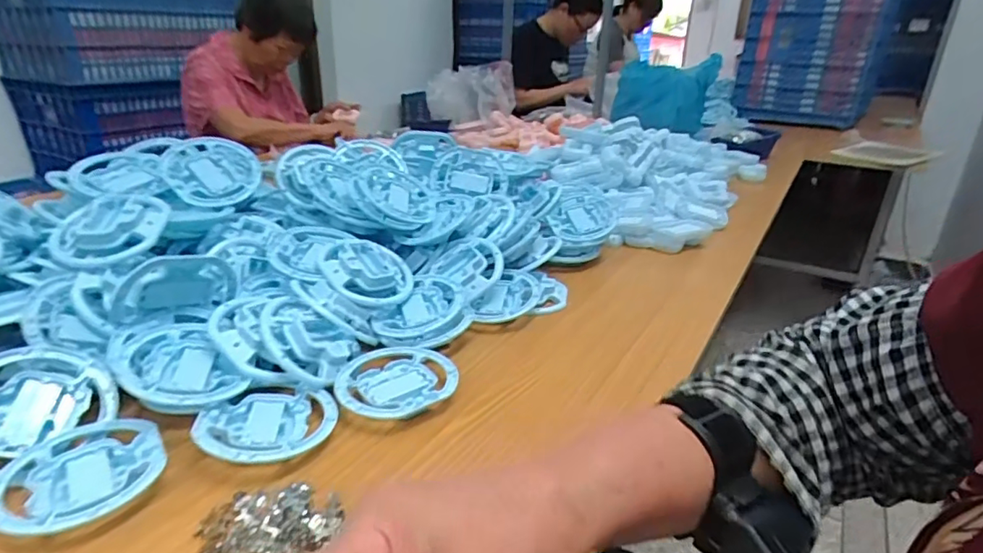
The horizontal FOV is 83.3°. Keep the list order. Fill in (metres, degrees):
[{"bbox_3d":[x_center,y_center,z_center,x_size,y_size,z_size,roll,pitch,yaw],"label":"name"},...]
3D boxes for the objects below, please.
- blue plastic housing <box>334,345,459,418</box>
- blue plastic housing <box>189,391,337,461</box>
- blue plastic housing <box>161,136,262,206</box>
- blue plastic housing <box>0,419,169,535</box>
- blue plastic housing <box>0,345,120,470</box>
[{"bbox_3d":[-0.084,0.094,0.492,0.105,0.022,0.091,-18,31,-36],"label":"blue plastic housing"},{"bbox_3d":[-0.173,0.118,0.428,0.098,0.020,0.085,4,18,-15],"label":"blue plastic housing"},{"bbox_3d":[-0.327,-0.119,0.641,0.106,0.024,0.097,9,52,-10],"label":"blue plastic housing"},{"bbox_3d":[-0.282,0.138,0.381,0.098,0.021,0.095,-17,31,-35],"label":"blue plastic housing"},{"bbox_3d":[-0.355,0.097,0.420,0.102,0.086,0.026,-30,-9,-47],"label":"blue plastic housing"}]

